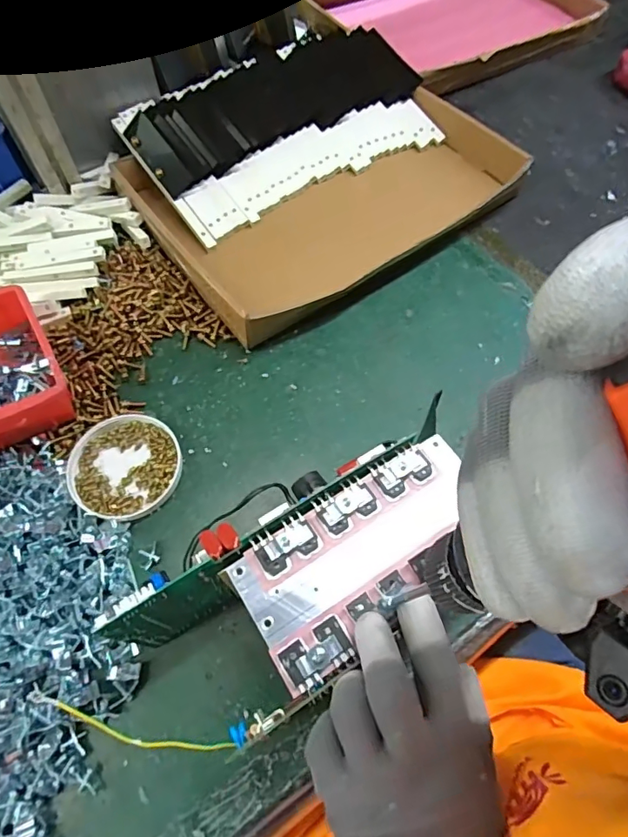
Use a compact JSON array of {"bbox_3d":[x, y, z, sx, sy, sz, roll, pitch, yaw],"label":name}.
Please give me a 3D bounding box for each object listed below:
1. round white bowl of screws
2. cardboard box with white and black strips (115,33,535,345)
[{"bbox_3d":[-0.176,0.043,0.457,0.098,0.009,0.103,1,62,-1],"label":"round white bowl of screws"},{"bbox_3d":[-0.007,-0.319,0.613,0.419,0.064,0.374,-32,67,-17],"label":"cardboard box with white and black strips"}]

